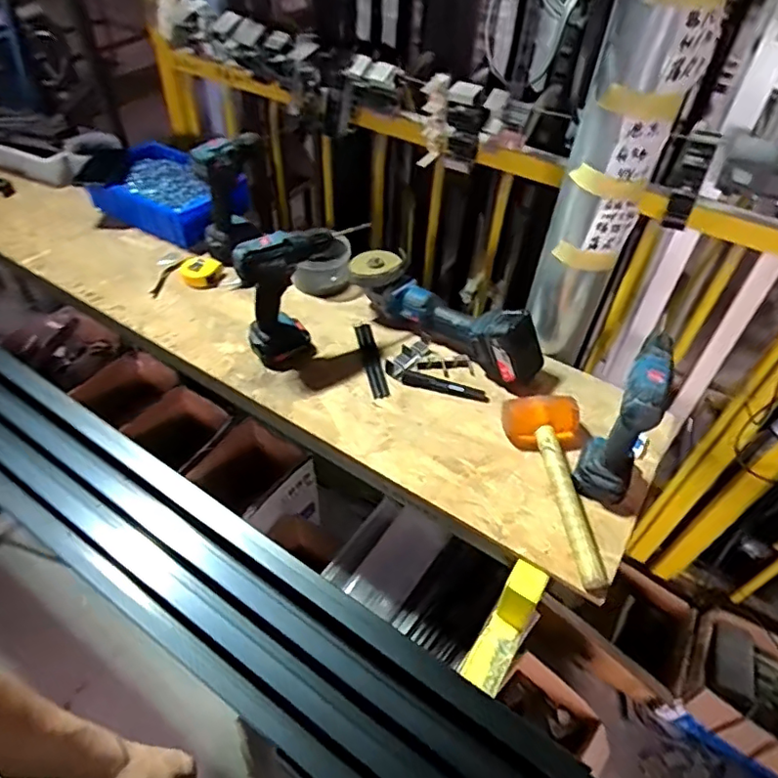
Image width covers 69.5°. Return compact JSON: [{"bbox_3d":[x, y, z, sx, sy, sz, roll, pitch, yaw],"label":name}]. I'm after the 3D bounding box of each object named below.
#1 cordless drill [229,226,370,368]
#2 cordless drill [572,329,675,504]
[{"bbox_3d":[-0.145,-0.160,0.918,0.086,0.216,0.200,33,54,23],"label":"cordless drill"},{"bbox_3d":[0.323,0.040,0.747,0.069,0.215,0.145,25,51,18],"label":"cordless drill"}]

